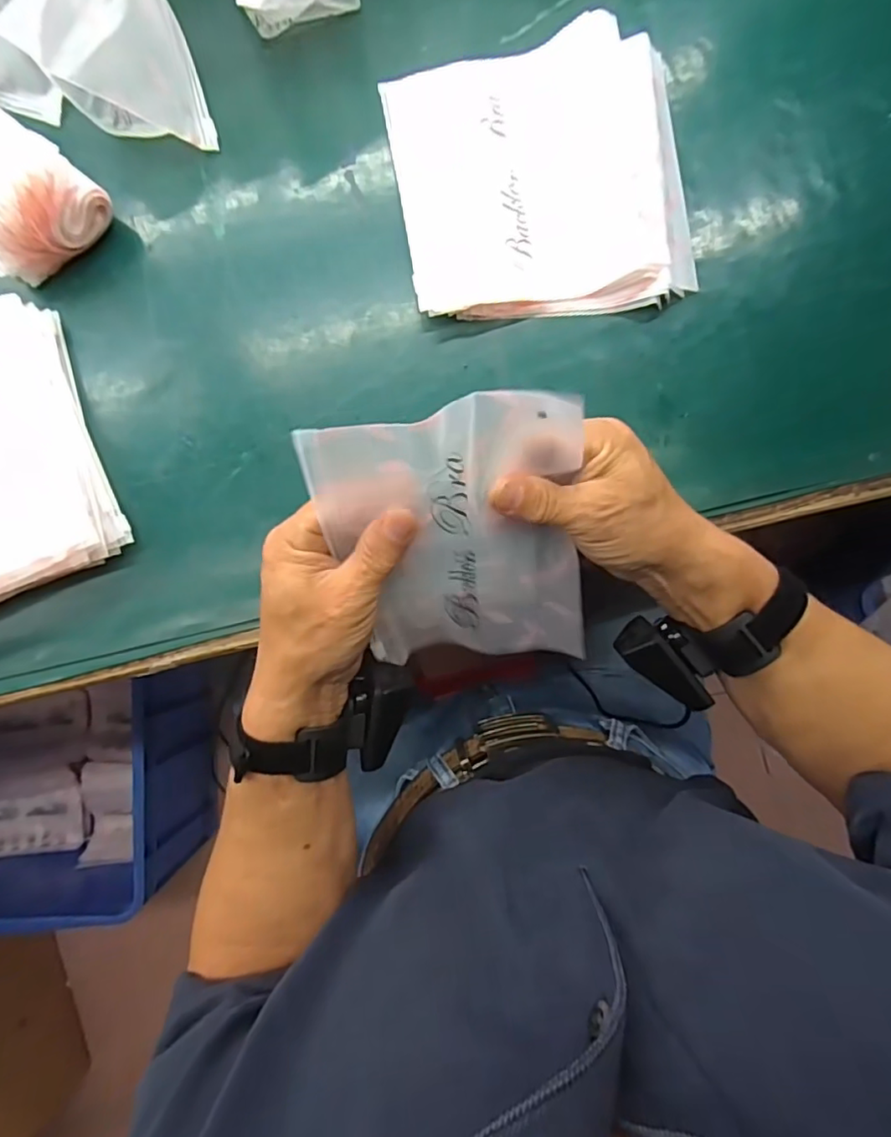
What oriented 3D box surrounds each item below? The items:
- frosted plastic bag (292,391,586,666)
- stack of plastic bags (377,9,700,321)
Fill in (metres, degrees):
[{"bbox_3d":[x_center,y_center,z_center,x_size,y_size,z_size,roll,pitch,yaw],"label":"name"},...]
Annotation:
[{"bbox_3d":[0.009,-0.007,0.332,0.139,0.180,0.030,-10,45,-2],"label":"frosted plastic bag"},{"bbox_3d":[0.068,-0.281,0.404,0.200,0.023,0.198,-7,84,1],"label":"stack of plastic bags"}]

